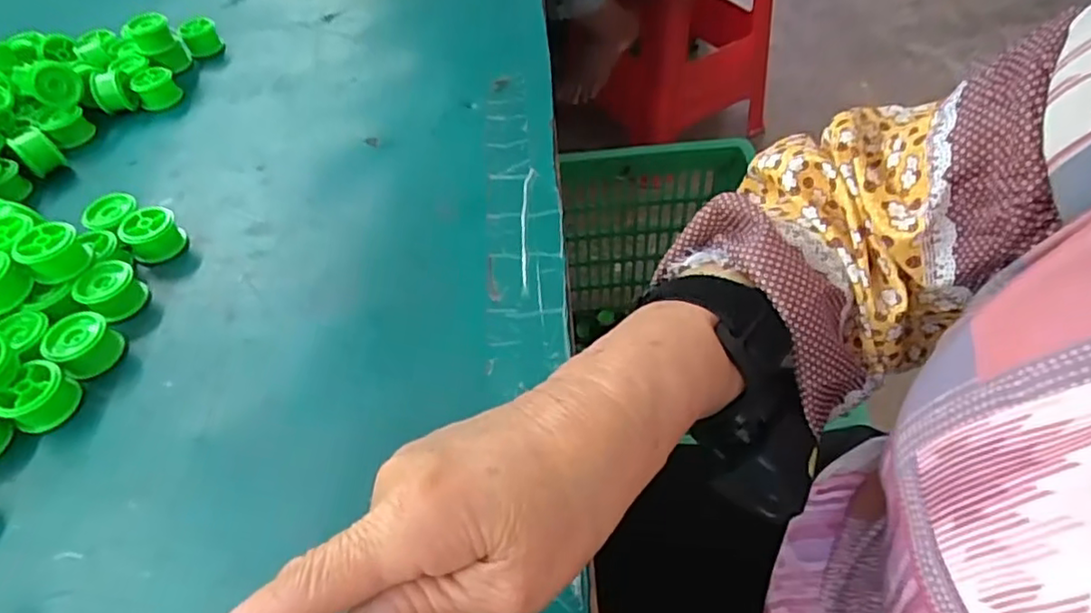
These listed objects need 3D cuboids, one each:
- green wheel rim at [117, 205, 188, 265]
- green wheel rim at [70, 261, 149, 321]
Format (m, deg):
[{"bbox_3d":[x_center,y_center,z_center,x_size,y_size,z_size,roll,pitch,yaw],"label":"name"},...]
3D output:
[{"bbox_3d":[-0.260,-0.047,0.421,0.032,0.025,0.028,-30,54,-18],"label":"green wheel rim"},{"bbox_3d":[-0.264,-0.008,0.389,0.030,0.028,0.033,-3,51,4],"label":"green wheel rim"}]

